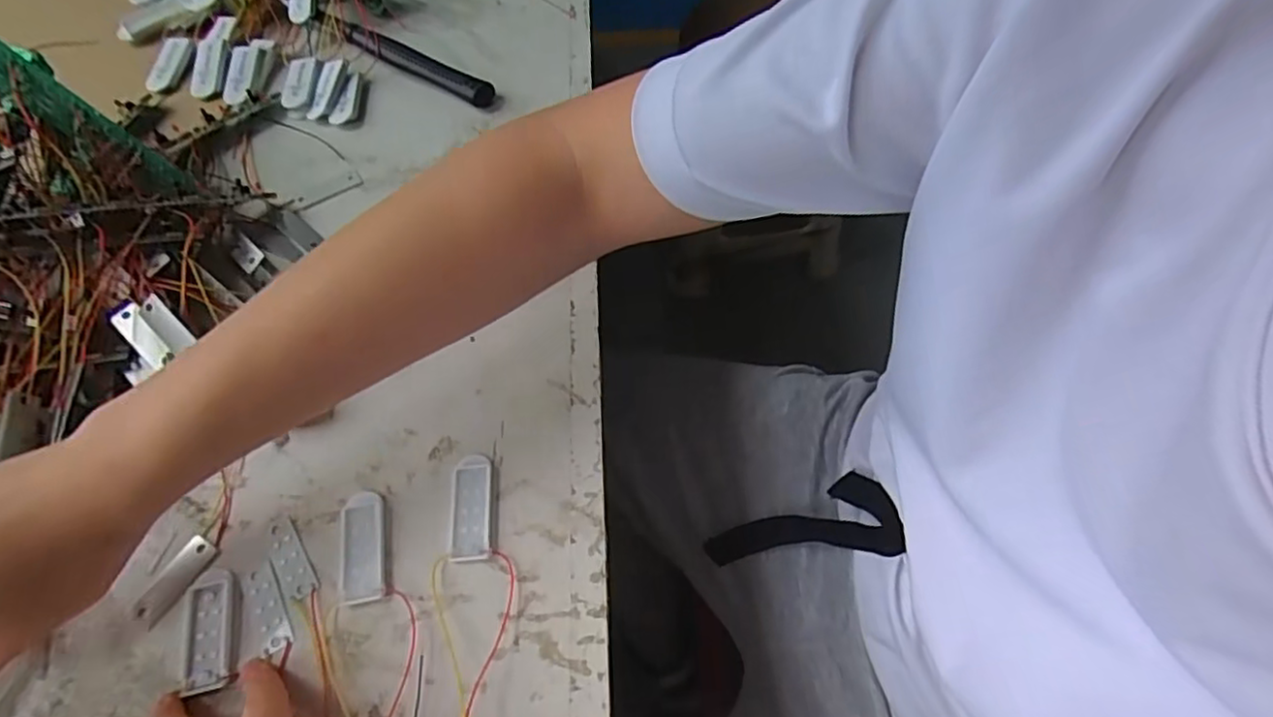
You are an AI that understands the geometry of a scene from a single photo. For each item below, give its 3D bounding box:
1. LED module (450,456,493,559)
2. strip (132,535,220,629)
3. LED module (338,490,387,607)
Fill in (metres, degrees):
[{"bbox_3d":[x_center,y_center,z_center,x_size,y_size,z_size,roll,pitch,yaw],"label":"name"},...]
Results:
[{"bbox_3d":[-0.088,0.078,0.353,0.021,0.005,0.057,-4,59,-3],"label":"LED module"},{"bbox_3d":[-0.233,0.111,0.333,0.018,0.004,0.045,27,62,14],"label":"strip"},{"bbox_3d":[-0.142,0.097,0.343,0.024,0.006,0.056,-11,60,-8],"label":"LED module"}]

